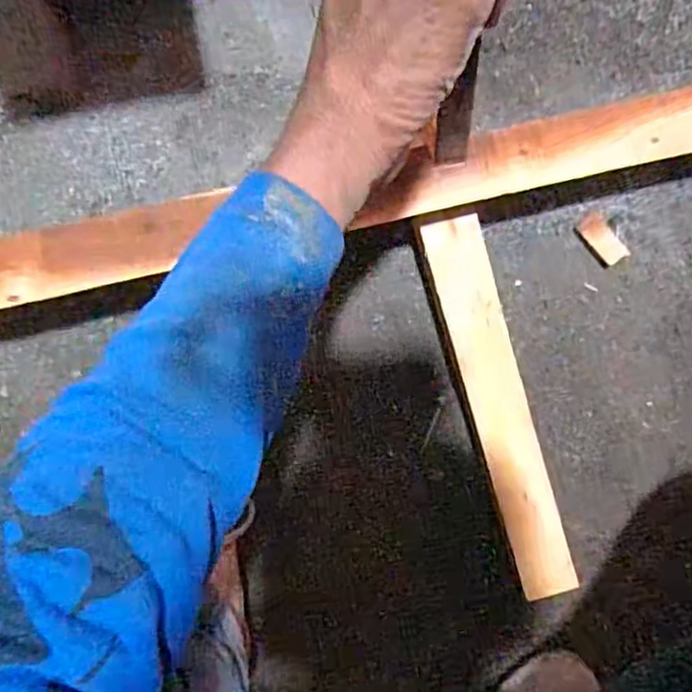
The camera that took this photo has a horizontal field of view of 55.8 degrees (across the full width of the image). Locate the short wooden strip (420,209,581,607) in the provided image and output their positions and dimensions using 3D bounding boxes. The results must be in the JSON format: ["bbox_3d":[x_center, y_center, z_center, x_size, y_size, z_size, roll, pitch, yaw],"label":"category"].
[{"bbox_3d":[0.119,0.052,0.497,0.042,0.012,0.299,-17,97,1],"label":"short wooden strip"}]

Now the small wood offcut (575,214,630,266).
[{"bbox_3d":[0.209,-0.087,0.532,0.023,0.005,0.045,-39,95,6],"label":"small wood offcut"}]

